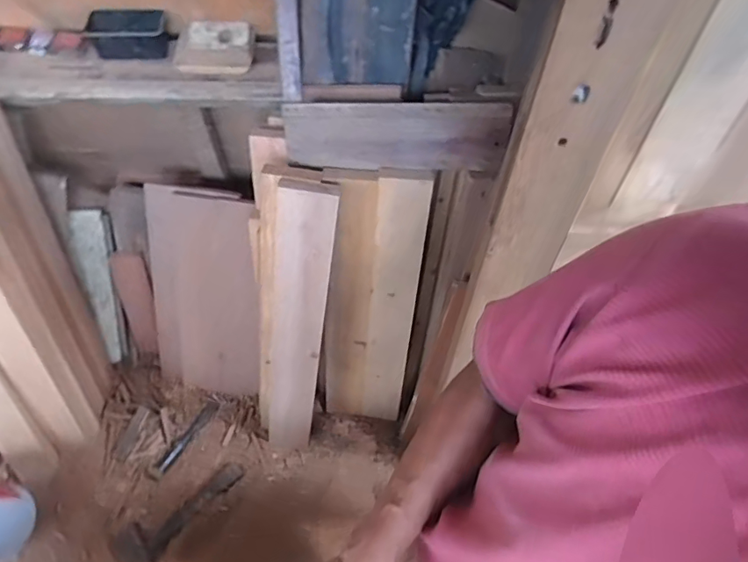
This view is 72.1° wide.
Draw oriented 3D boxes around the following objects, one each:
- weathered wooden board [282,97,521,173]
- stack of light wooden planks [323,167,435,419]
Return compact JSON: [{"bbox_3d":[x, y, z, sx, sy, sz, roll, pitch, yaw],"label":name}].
[{"bbox_3d":[0.041,-0.263,0.931,0.392,0.122,0.023,3,35,4],"label":"weathered wooden board"},{"bbox_3d":[-0.007,0.084,1.173,0.186,0.732,0.066,11,40,6],"label":"stack of light wooden planks"}]

